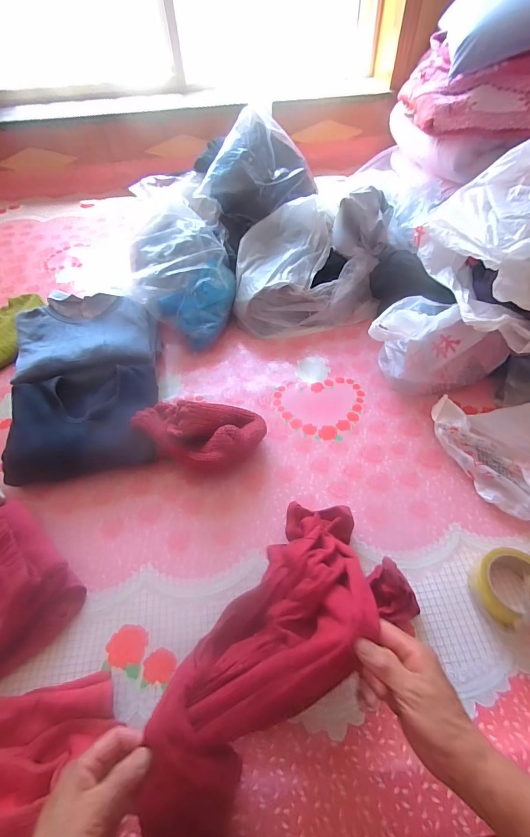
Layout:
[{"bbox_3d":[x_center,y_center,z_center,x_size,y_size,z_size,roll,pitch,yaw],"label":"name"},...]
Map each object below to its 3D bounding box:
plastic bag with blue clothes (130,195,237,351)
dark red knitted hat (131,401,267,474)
[{"bbox_3d":[-0.211,-0.397,0.927,0.243,0.179,0.427,-9,53,-5],"label":"plastic bag with blue clothes"},{"bbox_3d":[-0.120,0.035,0.682,0.242,0.103,0.125,-3,53,0],"label":"dark red knitted hat"}]

